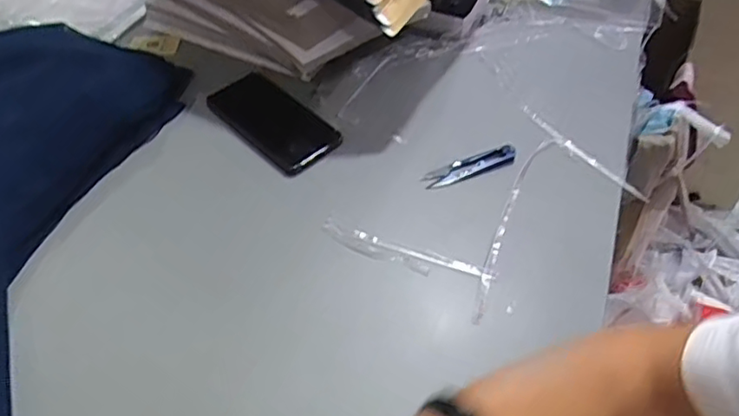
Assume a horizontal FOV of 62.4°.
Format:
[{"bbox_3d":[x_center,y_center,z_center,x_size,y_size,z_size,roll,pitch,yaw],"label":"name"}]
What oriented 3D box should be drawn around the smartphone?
[{"bbox_3d":[-0.109,-0.101,0.680,0.081,0.010,0.151,-38,57,-26],"label":"smartphone"}]

